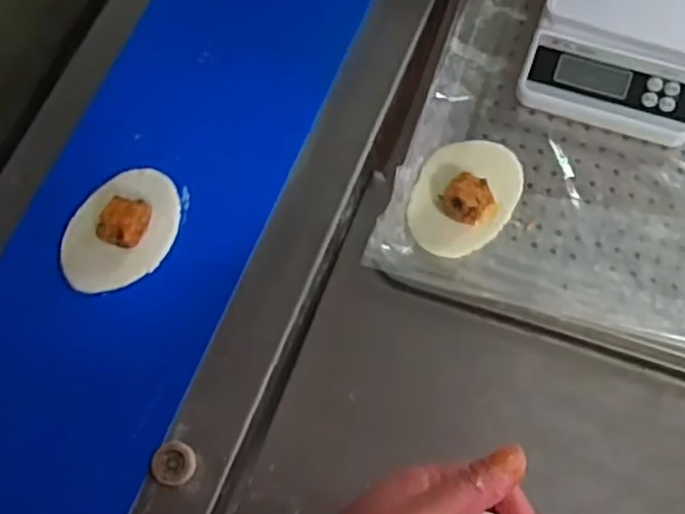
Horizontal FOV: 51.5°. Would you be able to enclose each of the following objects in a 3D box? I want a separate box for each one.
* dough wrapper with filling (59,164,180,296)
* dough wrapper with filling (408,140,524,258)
[{"bbox_3d":[-0.184,-0.029,0.574,0.083,0.034,0.112,18,71,9],"label":"dough wrapper with filling"},{"bbox_3d":[0.106,-0.058,0.611,0.084,0.031,0.115,30,74,13],"label":"dough wrapper with filling"}]

